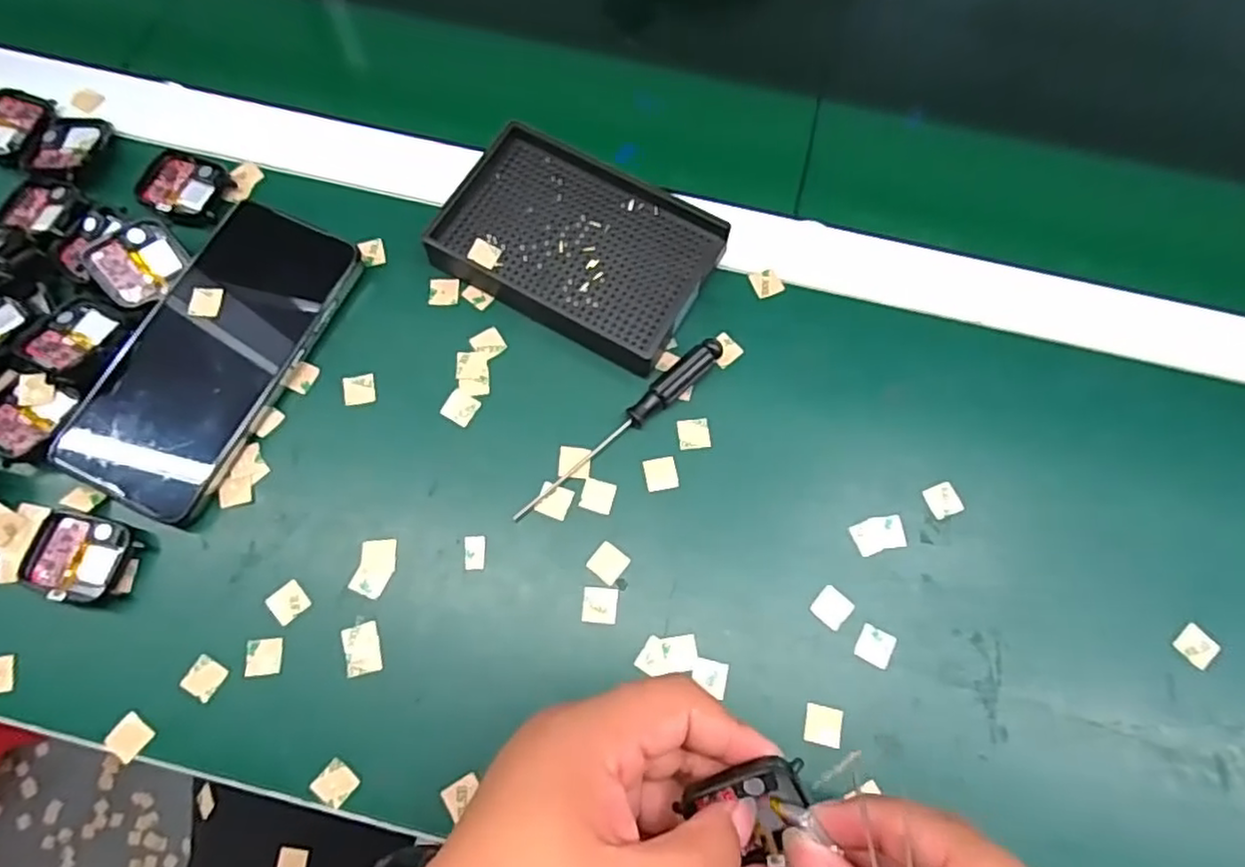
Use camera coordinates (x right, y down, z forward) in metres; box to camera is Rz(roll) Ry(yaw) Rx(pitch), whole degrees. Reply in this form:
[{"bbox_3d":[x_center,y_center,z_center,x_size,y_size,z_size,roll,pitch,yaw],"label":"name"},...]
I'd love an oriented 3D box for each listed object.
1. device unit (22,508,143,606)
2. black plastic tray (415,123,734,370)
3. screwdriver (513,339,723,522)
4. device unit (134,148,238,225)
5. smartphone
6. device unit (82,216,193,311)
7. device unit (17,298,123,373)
[{"bbox_3d":[-0.246,0.057,0.311,0.041,0.011,0.037,13,73,3],"label":"device unit"},{"bbox_3d":[-0.024,-0.100,0.365,0.135,0.019,0.093,30,75,8],"label":"black plastic tray"},{"bbox_3d":[0.000,-0.002,0.337,0.131,0.012,0.013,-41,78,-12],"label":"screwdriver"},{"bbox_3d":[-0.240,-0.134,0.373,0.043,0.009,0.039,20,73,5],"label":"device unit"},{"bbox_3d":[-0.203,-0.041,0.343,0.079,0.014,0.159,24,74,6],"label":"smartphone"},{"bbox_3d":[-0.249,-0.088,0.350,0.042,0.008,0.037,-42,105,-21],"label":"device unit"},{"bbox_3d":[-0.268,-0.046,0.336,0.037,0.012,0.041,25,59,12],"label":"device unit"}]

